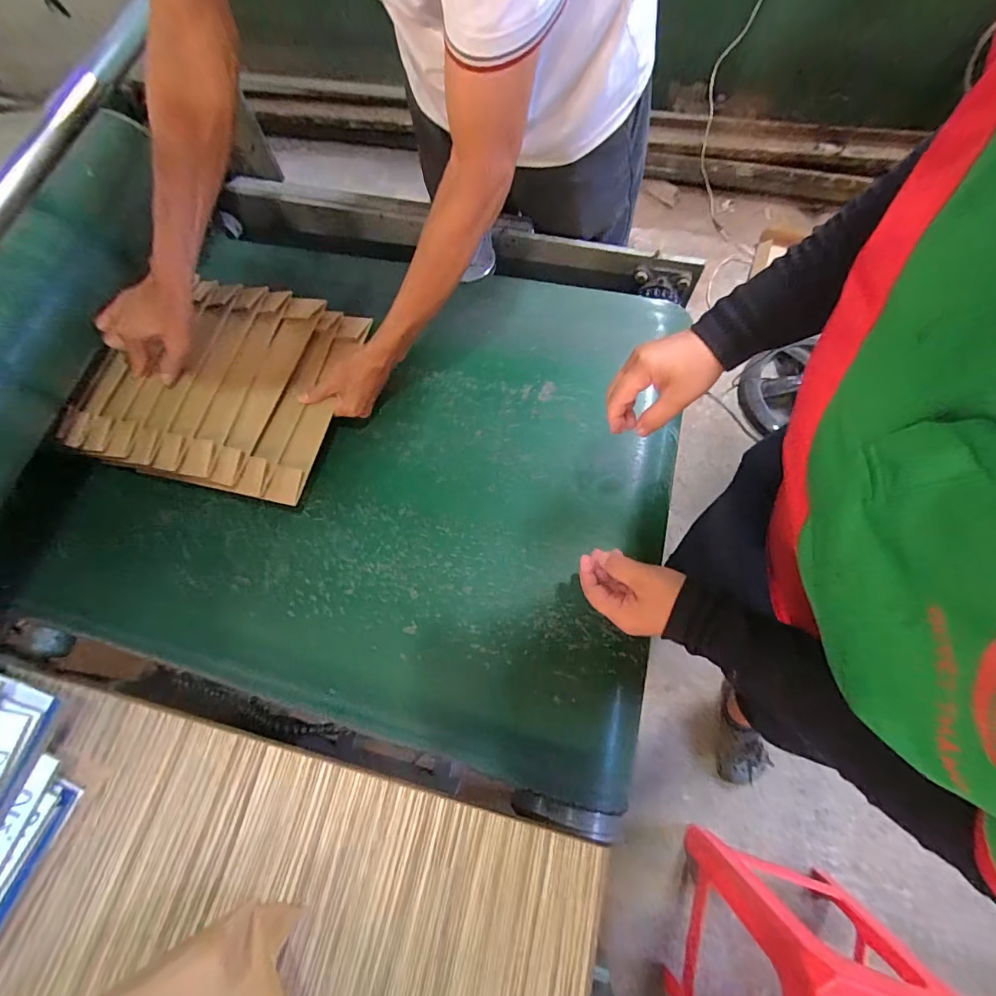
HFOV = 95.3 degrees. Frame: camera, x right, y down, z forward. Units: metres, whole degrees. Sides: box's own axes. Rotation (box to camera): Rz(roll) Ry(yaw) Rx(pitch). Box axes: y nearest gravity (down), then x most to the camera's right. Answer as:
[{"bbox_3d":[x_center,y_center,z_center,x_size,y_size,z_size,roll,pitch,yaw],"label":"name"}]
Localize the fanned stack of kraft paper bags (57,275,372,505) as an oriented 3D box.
[{"bbox_3d":[-0.394,-0.169,0.656,0.340,0.057,0.313,13,72,7],"label":"fanned stack of kraft paper bags"}]

